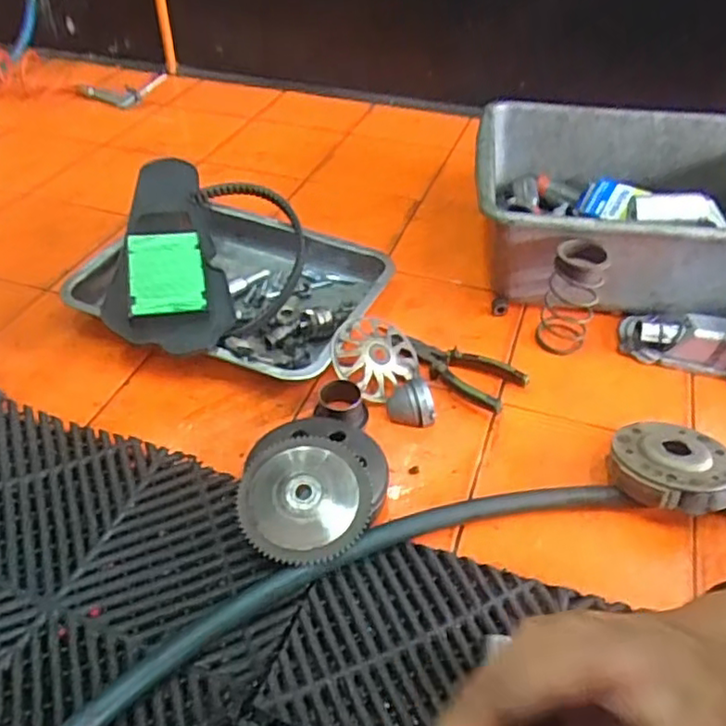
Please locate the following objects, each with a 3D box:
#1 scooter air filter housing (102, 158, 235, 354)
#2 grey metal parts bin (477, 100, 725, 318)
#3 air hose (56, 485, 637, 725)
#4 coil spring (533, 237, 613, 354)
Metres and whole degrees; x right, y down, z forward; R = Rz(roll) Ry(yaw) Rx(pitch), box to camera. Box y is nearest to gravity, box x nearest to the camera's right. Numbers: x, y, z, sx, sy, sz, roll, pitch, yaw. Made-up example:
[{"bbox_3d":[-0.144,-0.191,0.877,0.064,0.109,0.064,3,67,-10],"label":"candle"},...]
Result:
[{"bbox_3d":[-0.253,-0.138,0.813,0.136,0.088,0.333,-16,53,-6],"label":"scooter air filter housing"},{"bbox_3d":[0.379,-0.198,0.864,0.453,0.167,0.330,5,42,4],"label":"grey metal parts bin"},{"bbox_3d":[-0.027,0.191,0.541,0.557,0.027,0.093,-19,46,-21],"label":"air hose"},{"bbox_3d":[0.240,-0.074,0.752,0.057,0.130,0.060,16,44,15],"label":"coil spring"}]

